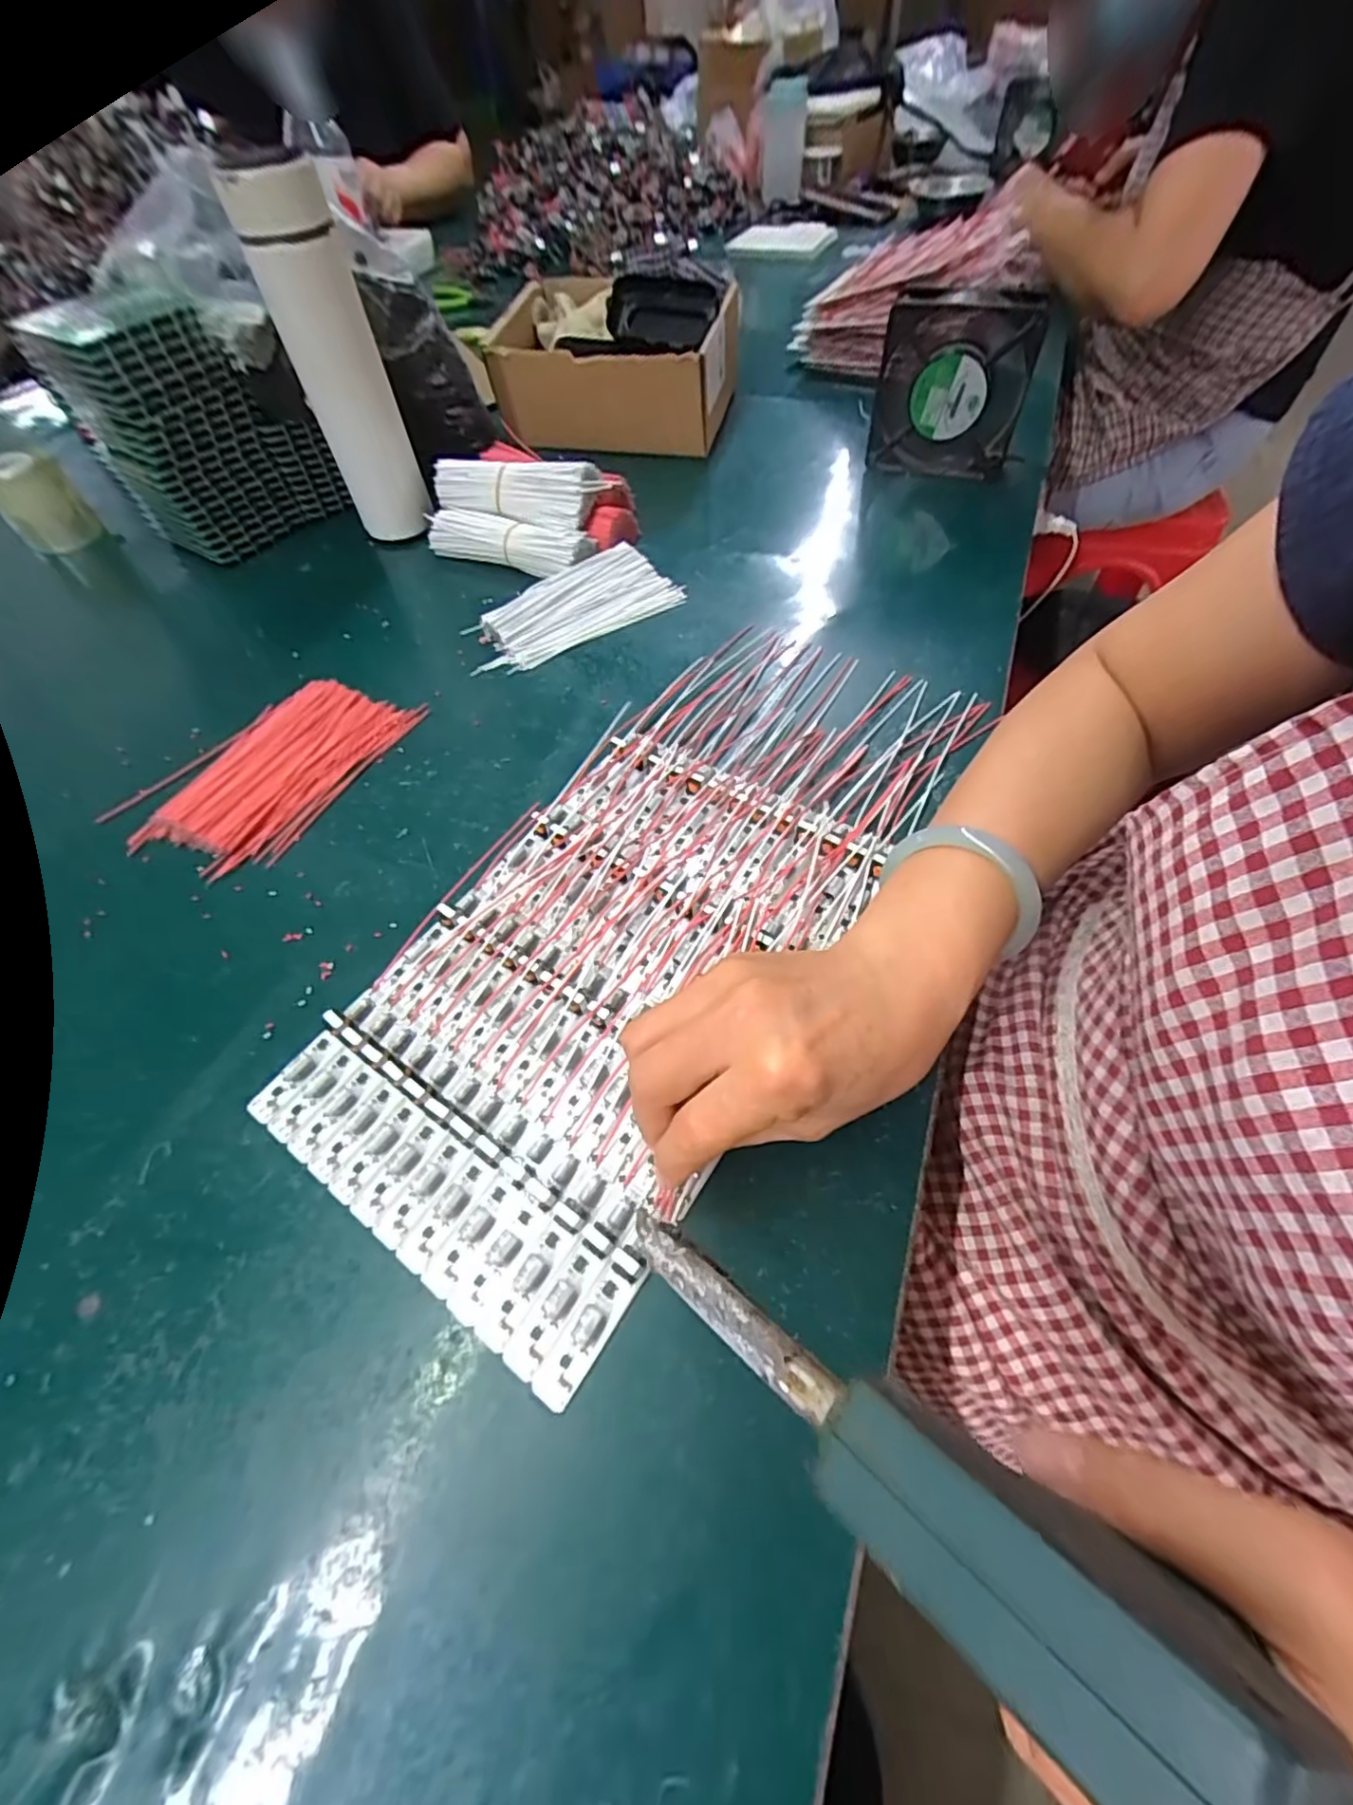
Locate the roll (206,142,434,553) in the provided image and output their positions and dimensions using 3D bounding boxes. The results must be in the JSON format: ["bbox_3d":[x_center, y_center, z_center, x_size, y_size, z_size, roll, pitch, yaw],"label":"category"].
[{"bbox_3d":[-0.259,-0.406,0.502,0.067,0.216,0.067,-22,58,-10],"label":"roll"}]

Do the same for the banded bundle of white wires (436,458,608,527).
[{"bbox_3d":[-0.133,-0.341,0.526,0.159,0.032,0.048,14,58,11],"label":"banded bundle of white wires"}]

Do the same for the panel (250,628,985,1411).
[{"bbox_3d":[0.000,-0.015,0.348,0.193,0.015,0.430,30,65,21],"label":"panel"}]

